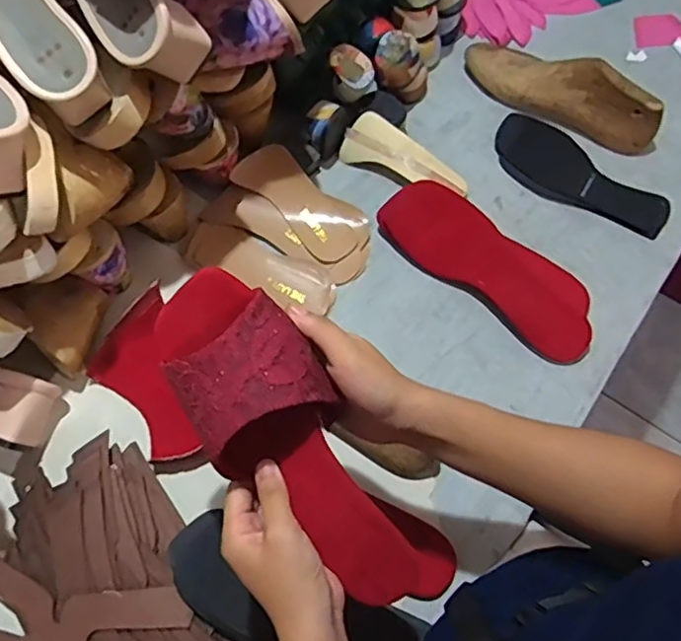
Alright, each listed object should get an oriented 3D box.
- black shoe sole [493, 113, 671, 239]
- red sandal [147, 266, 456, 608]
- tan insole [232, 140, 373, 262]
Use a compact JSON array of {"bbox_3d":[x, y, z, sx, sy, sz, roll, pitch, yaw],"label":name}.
[{"bbox_3d":[0.278,-0.170,0.715,0.211,0.010,0.093,30,69,10],"label":"black shoe sole"},{"bbox_3d":[-0.027,0.084,0.404,0.083,0.061,0.252,-40,100,-16],"label":"red sandal"},{"bbox_3d":[-0.043,-0.128,0.674,0.151,0.032,0.066,40,70,-5],"label":"tan insole"}]

